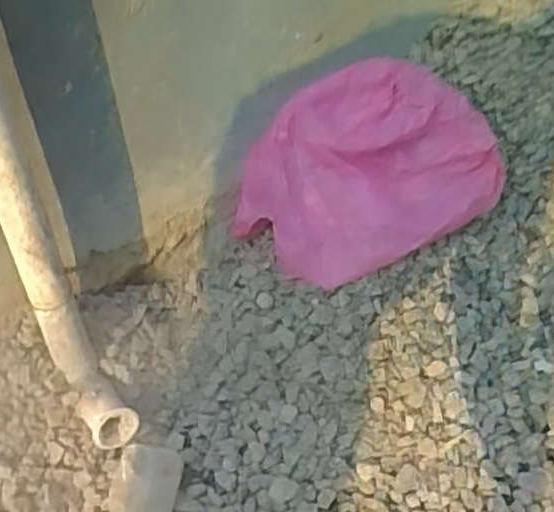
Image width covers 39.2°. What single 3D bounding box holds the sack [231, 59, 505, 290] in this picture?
[{"bbox_3d":[0.146,-0.121,1.274,0.416,0.301,0.213,-12,40,-10],"label":"sack"}]

